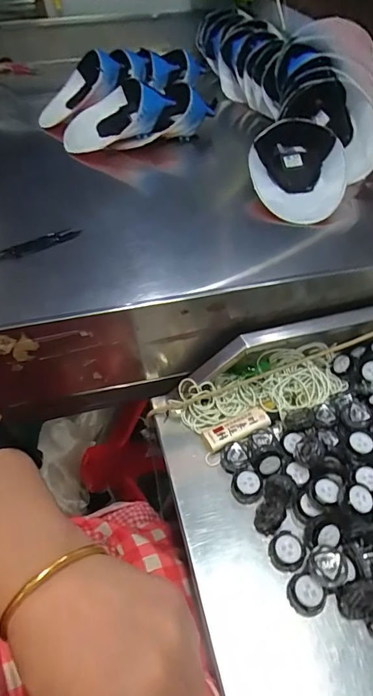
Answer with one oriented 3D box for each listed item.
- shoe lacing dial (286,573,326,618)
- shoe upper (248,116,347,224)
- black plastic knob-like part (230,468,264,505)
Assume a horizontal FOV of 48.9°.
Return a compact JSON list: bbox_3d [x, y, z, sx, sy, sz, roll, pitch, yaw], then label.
[{"bbox_3d":[0.089,0.185,0.306,0.024,0.010,0.027,-37,58,-26],"label":"shoe lacing dial"},{"bbox_3d":[0.183,-0.306,0.684,0.150,0.072,0.231,3,50,4],"label":"shoe upper"},{"bbox_3d":[0.053,0.122,0.362,0.028,0.014,0.026,-1,50,1],"label":"black plastic knob-like part"}]

